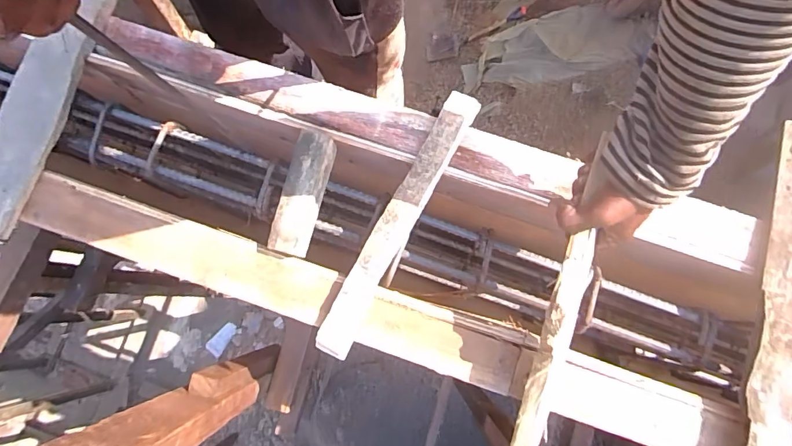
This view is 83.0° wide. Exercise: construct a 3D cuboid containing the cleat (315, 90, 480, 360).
[{"bbox_3d":[0.002,-0.004,0.529,0.041,0.020,0.338,28,82,6],"label":"cleat"}]

